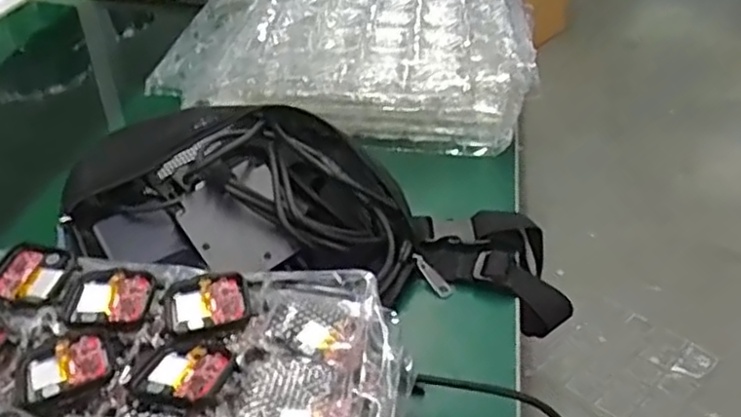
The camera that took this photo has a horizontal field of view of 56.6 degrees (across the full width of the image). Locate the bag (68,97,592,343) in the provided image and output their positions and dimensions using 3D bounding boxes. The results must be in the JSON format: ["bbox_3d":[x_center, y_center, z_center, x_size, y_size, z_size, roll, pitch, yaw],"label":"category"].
[{"bbox_3d":[-0.033,-0.011,0.554,0.398,0.101,0.186,10,35,-7],"label":"bag"}]

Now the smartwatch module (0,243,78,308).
[{"bbox_3d":[-0.187,0.037,0.377,0.043,0.012,0.036,11,38,16],"label":"smartwatch module"}]

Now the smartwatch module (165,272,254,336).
[{"bbox_3d":[-0.084,0.049,0.361,0.043,0.009,0.038,-14,38,-18],"label":"smartwatch module"}]

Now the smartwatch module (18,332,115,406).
[{"bbox_3d":[-0.143,0.074,0.324,0.041,0.005,0.032,-16,39,-20],"label":"smartwatch module"}]

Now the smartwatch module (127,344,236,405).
[{"bbox_3d":[-0.088,0.077,0.323,0.042,0.007,0.036,10,37,14],"label":"smartwatch module"}]

